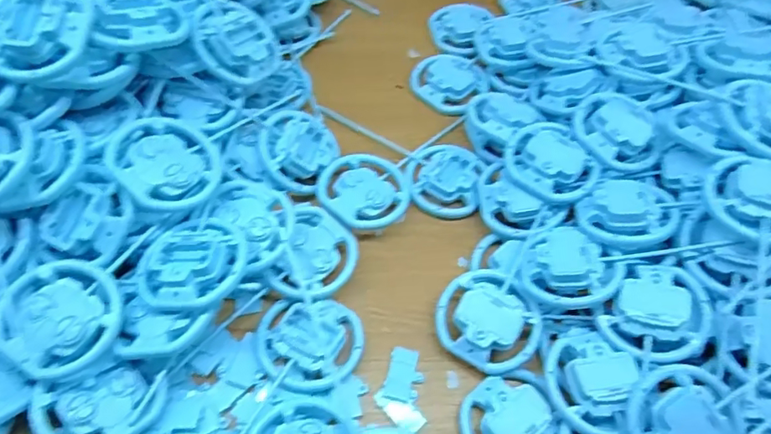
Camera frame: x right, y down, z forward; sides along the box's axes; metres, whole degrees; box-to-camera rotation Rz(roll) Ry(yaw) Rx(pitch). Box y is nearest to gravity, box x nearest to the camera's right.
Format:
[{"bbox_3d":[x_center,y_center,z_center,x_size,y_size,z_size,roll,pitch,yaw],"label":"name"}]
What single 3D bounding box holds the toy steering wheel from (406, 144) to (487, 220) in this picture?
[{"bbox_3d":[0.071,-0.050,0.658,0.088,0.020,0.099,13,58,3],"label":"toy steering wheel"}]

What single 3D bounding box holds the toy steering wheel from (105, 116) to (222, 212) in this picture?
[{"bbox_3d":[-0.218,-0.055,0.539,0.105,0.021,0.095,31,54,-13],"label":"toy steering wheel"}]

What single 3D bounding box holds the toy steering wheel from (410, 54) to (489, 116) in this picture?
[{"bbox_3d":[0.086,-0.192,0.748,0.103,0.032,0.113,2,58,-3],"label":"toy steering wheel"}]

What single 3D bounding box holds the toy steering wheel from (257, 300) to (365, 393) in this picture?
[{"bbox_3d":[-0.073,0.126,0.533,0.100,0.017,0.087,0,59,-5],"label":"toy steering wheel"}]

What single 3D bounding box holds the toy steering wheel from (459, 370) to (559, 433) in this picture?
[{"bbox_3d":[0.115,0.194,0.503,0.083,0.024,0.094,-6,59,-9],"label":"toy steering wheel"}]

